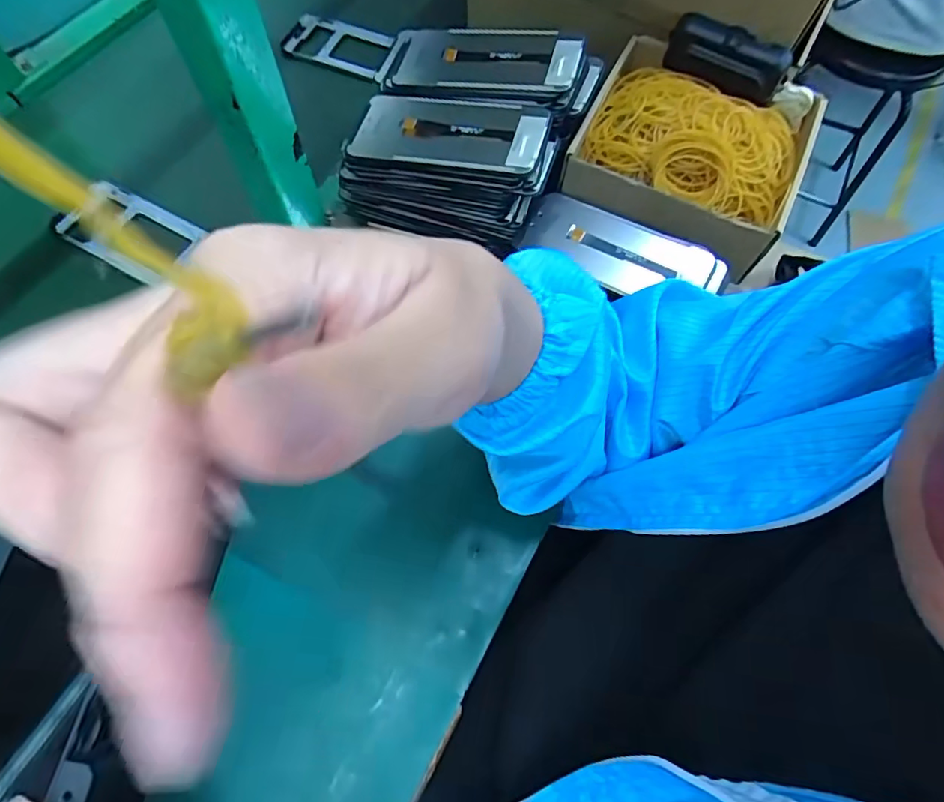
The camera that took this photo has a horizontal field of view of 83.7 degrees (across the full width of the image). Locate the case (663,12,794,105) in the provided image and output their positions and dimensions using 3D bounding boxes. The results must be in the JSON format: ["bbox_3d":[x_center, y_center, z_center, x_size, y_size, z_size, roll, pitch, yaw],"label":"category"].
[{"bbox_3d":[0.232,-0.313,0.481,0.105,0.043,0.030,21,67,6],"label":"case"}]

